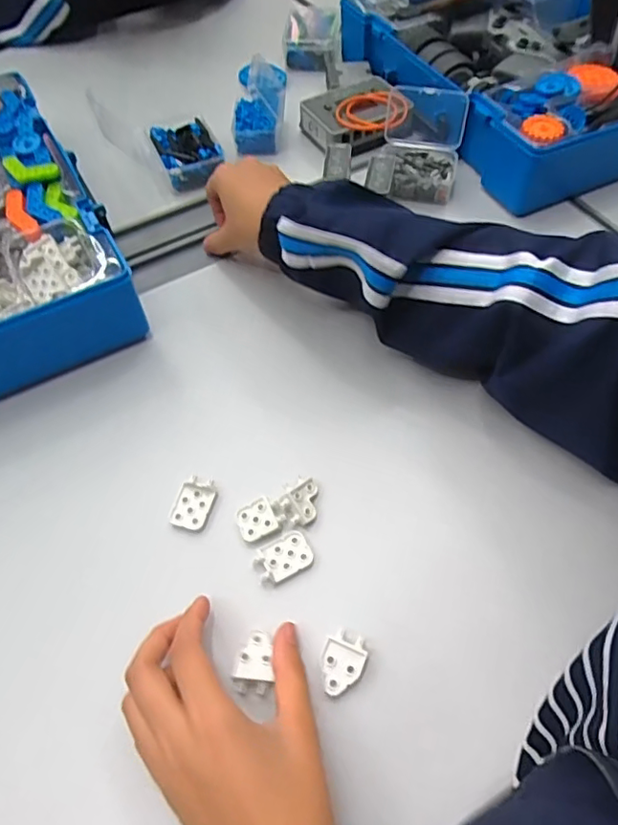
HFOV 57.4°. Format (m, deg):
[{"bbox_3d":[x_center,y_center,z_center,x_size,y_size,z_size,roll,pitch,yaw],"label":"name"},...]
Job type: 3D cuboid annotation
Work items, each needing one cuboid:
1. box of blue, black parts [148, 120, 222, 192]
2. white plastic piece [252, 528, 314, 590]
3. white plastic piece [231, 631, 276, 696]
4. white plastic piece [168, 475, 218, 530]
[{"bbox_3d":[-0.126,-0.270,0.582,0.059,0.023,0.088,-23,59,-11],"label":"box of blue, black parts"},{"bbox_3d":[-0.017,0.094,0.368,0.039,0.007,0.025,-30,60,-15],"label":"white plastic piece"},{"bbox_3d":[-0.032,0.147,0.333,0.024,0.008,0.034,4,57,6],"label":"white plastic piece"},{"bbox_3d":[-0.080,0.063,0.392,0.025,0.011,0.035,14,59,12],"label":"white plastic piece"}]

